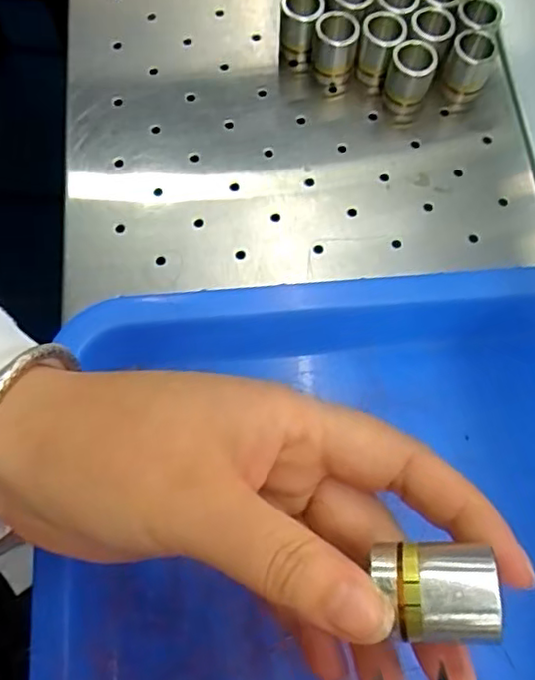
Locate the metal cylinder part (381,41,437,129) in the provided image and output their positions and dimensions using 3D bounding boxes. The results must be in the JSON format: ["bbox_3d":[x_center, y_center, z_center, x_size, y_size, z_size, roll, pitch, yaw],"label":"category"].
[{"bbox_3d":[0.074,-0.137,0.333,0.023,0.035,0.019,13,70,3],"label":"metal cylinder part"}]

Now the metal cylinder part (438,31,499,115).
[{"bbox_3d":[0.106,-0.143,0.337,0.023,0.036,0.024,1,70,-2],"label":"metal cylinder part"}]

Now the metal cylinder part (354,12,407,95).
[{"bbox_3d":[0.060,-0.155,0.339,0.021,0.037,0.020,1,70,-2],"label":"metal cylinder part"}]

